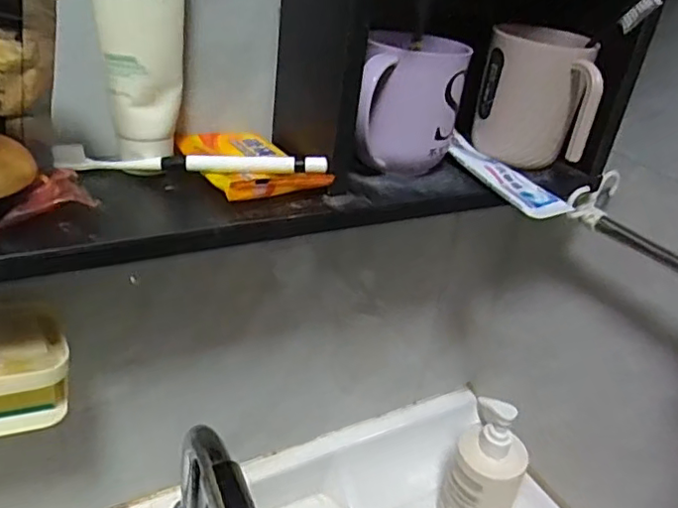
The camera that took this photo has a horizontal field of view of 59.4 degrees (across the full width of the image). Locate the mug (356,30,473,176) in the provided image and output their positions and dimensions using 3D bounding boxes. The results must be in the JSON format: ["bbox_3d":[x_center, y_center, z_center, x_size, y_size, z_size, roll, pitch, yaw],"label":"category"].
[{"bbox_3d":[0.052,-0.108,0.438,0.071,0.094,0.091,14,31,11],"label":"mug"}]

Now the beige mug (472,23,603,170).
[{"bbox_3d":[0.160,-0.128,0.491,0.085,0.103,0.087,12,30,6],"label":"beige mug"}]

